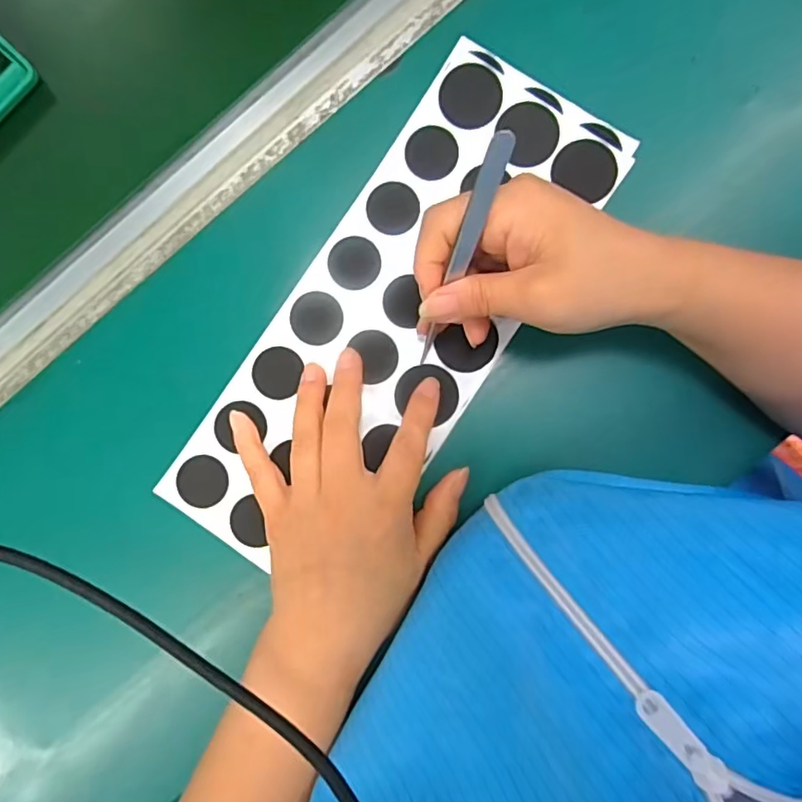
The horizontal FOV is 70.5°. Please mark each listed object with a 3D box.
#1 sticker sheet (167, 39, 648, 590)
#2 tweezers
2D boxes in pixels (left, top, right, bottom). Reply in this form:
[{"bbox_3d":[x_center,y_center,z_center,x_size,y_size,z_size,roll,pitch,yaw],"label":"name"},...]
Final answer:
[{"bbox_3d":[-0.004,-0.044,0.317,0.116,0.005,0.306,34,91,3],"label":"sticker sheet"},{"bbox_3d":[0.026,-0.063,0.264,0.010,0.130,0.013,25,53,5],"label":"tweezers"}]

